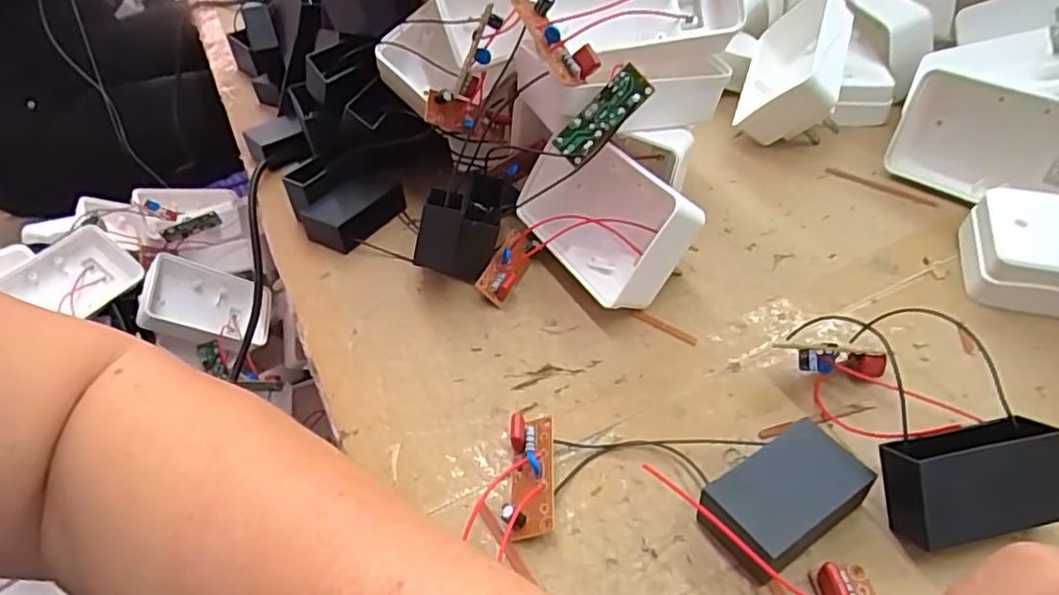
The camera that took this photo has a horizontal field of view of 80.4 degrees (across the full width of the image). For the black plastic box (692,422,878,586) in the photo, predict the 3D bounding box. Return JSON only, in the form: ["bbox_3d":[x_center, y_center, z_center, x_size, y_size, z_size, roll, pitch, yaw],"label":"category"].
[{"bbox_3d":[0.080,0.067,0.201,0.053,0.020,0.031,-27,47,-21],"label":"black plastic box"}]

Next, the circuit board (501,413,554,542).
[{"bbox_3d":[0.001,0.062,0.217,0.016,0.014,0.046,-1,43,5],"label":"circuit board"}]

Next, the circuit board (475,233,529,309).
[{"bbox_3d":[-0.010,-0.014,0.296,0.016,0.008,0.037,32,60,1],"label":"circuit board"}]

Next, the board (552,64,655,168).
[{"bbox_3d":[0.030,-0.075,0.259,0.043,0.017,0.006,-47,8,13],"label":"board"}]

